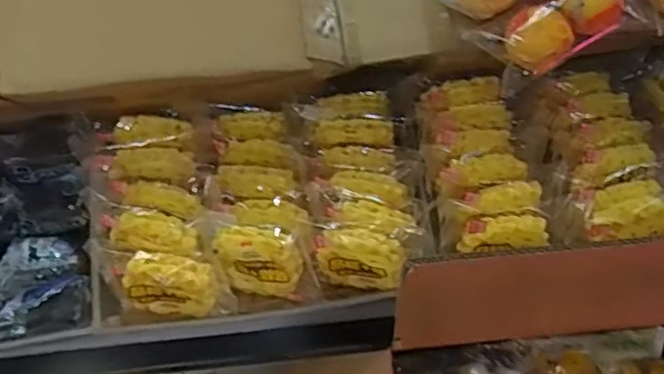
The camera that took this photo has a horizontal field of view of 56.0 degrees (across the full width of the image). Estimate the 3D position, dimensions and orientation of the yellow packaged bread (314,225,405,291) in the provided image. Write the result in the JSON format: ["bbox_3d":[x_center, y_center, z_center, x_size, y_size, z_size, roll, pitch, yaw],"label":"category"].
[{"bbox_3d":[0.024,0.064,0.558,0.078,0.057,0.044,15,74,2],"label":"yellow packaged bread"}]

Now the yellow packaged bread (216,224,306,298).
[{"bbox_3d":[-0.062,0.070,0.562,0.072,0.073,0.026,1,45,14],"label":"yellow packaged bread"}]

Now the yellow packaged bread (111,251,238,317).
[{"bbox_3d":[-0.143,0.085,0.558,0.095,0.081,0.038,-9,51,3],"label":"yellow packaged bread"}]

